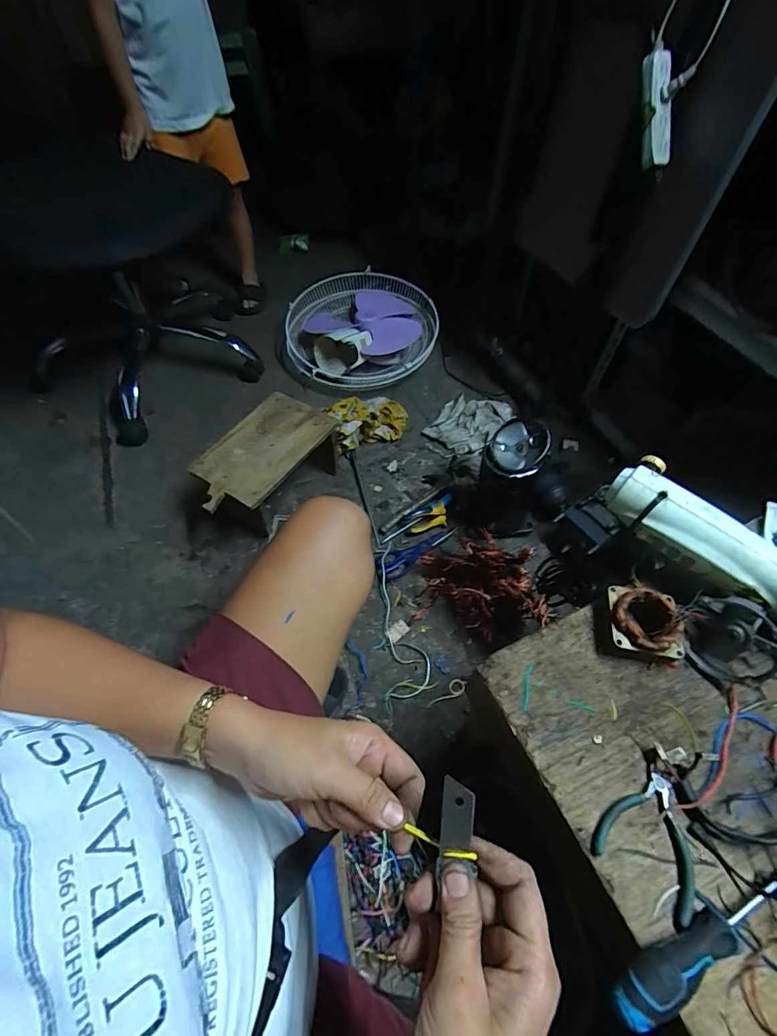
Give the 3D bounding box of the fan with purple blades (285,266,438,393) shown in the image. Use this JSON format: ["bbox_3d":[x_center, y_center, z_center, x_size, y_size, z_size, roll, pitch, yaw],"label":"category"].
[{"bbox_3d":[-0.083,-0.576,1.313,0.455,0.120,0.420,-12,56,-9],"label":"fan with purple blades"}]

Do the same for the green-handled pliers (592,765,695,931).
[{"bbox_3d":[0.245,0.289,0.399,0.082,0.013,0.101,34,62,21],"label":"green-handled pliers"}]

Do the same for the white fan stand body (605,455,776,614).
[{"bbox_3d":[0.400,0.053,0.479,0.082,0.056,0.328,-35,62,-22],"label":"white fan stand body"}]

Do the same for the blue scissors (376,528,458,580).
[{"bbox_3d":[0.069,0.077,0.939,0.190,0.013,0.067,-19,57,-13],"label":"blue scissors"}]

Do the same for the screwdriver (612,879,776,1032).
[{"bbox_3d":[0.285,0.332,0.357,0.247,0.034,0.029,-19,58,-13],"label":"screwdriver"}]

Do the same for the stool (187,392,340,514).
[{"bbox_3d":[-0.265,-0.100,0.955,0.192,0.149,0.318,24,59,16],"label":"stool"}]

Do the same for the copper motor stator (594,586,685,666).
[{"bbox_3d":[0.284,0.123,0.498,0.082,0.045,0.078,2,55,1],"label":"copper motor stator"}]

